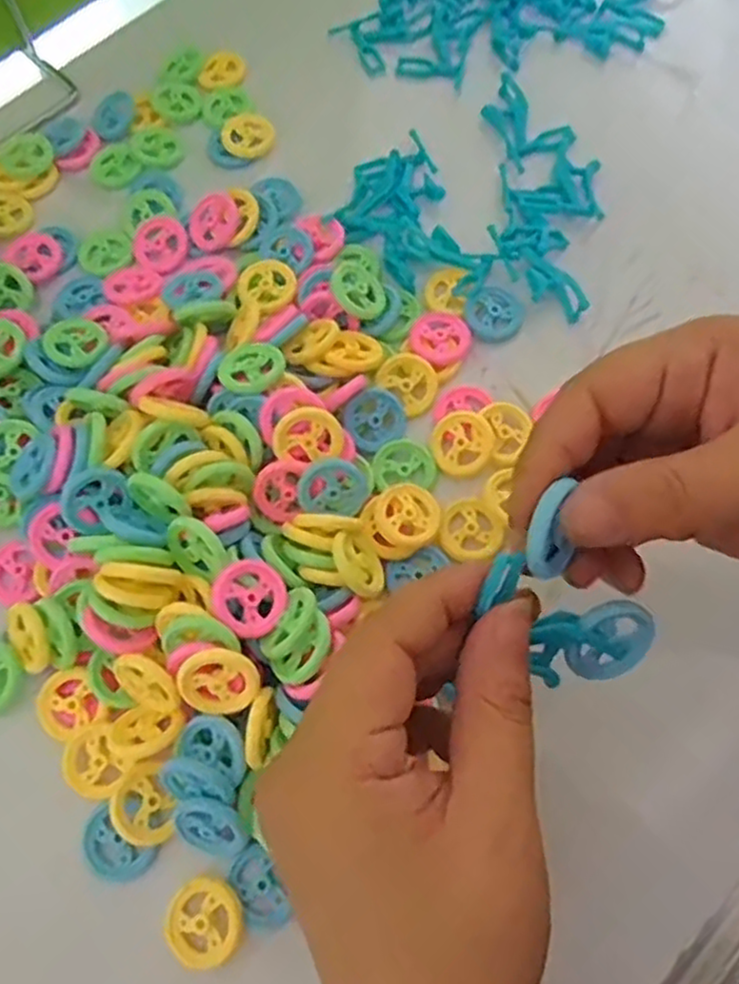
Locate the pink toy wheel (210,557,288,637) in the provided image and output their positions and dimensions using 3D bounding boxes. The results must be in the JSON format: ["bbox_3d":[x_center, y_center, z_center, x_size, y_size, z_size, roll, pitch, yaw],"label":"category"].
[{"bbox_3d":[-0.046,0.041,0.274,0.028,0.004,0.028,5,71,-16],"label":"pink toy wheel"}]

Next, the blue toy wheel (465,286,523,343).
[{"bbox_3d":[0.062,-0.089,0.351,0.028,0.004,0.028,0,85,-4],"label":"blue toy wheel"}]

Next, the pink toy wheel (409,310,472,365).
[{"bbox_3d":[0.035,-0.076,0.344,0.029,0.006,0.026,-36,72,-11],"label":"pink toy wheel"}]

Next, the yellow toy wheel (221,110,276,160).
[{"bbox_3d":[-0.069,-0.204,0.401,0.029,0.005,0.028,0,85,-3],"label":"yellow toy wheel"}]

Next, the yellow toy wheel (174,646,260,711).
[{"bbox_3d":[-0.057,0.071,0.260,0.028,0.004,0.027,-2,109,-6],"label":"yellow toy wheel"}]

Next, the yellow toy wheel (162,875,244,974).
[{"bbox_3d":[-0.061,0.160,0.260,0.027,0.008,0.029,-1,69,3],"label":"yellow toy wheel"}]

